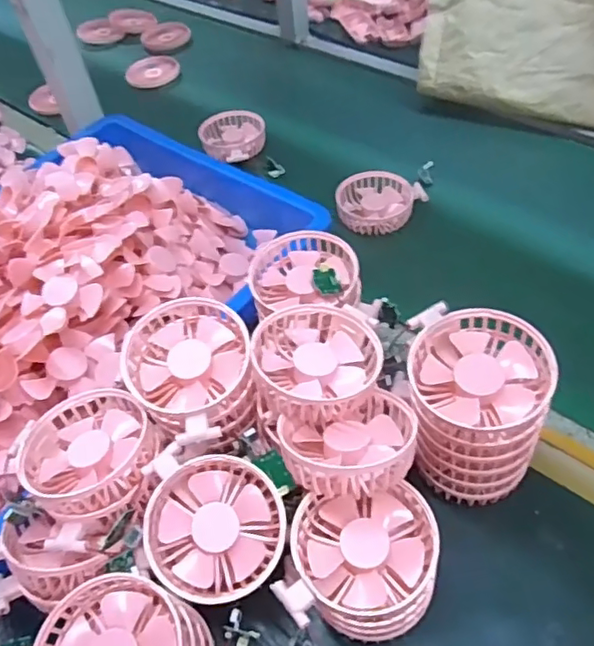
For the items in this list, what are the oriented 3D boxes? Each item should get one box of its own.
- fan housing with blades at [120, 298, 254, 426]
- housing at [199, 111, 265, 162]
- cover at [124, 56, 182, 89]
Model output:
[{"bbox_3d":[-0.081,0.027,0.426,0.095,0.034,0.088,34,60,30],"label":"fan housing with blades"},{"bbox_3d":[-0.096,-0.255,0.819,0.082,0.040,0.094,15,53,18],"label":"housing"},{"bbox_3d":[-0.247,-0.431,1.003,0.089,0.023,0.089,-16,49,-7],"label":"cover"}]

